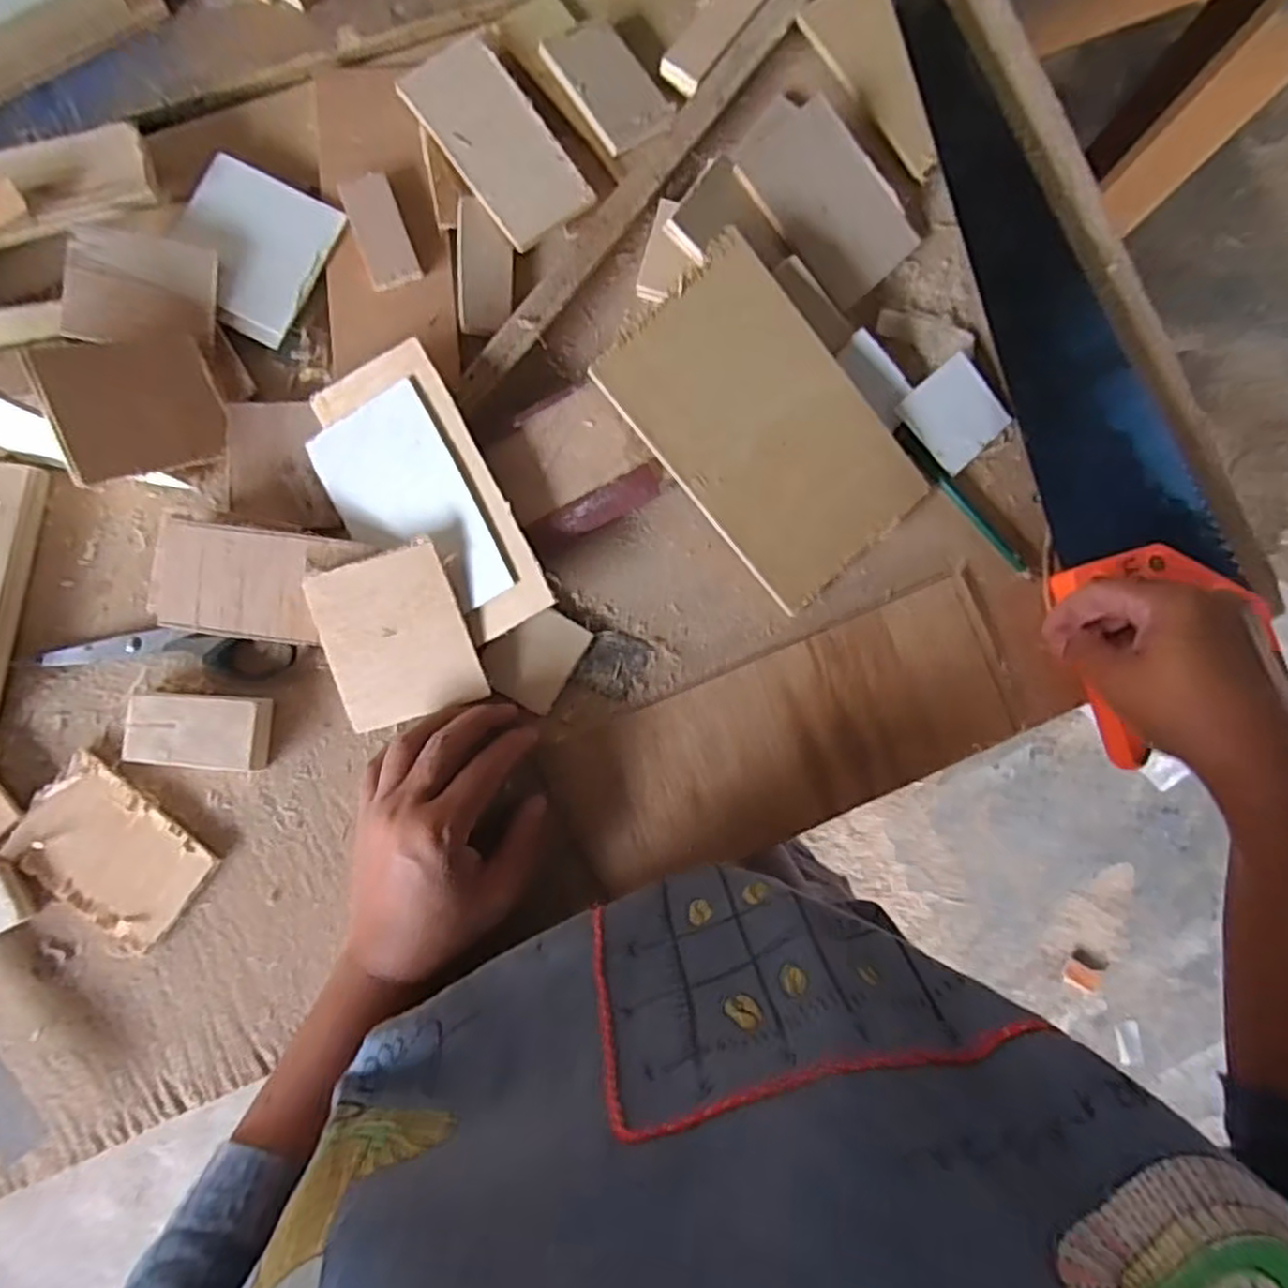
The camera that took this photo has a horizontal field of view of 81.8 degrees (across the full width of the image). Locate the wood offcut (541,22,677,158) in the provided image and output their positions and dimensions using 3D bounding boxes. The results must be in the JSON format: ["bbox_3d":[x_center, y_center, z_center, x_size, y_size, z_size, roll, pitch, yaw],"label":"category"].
[{"bbox_3d":[-0.020,-0.334,0.445,0.049,0.005,0.079,-36,87,-6],"label":"wood offcut"}]

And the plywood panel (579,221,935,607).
[{"bbox_3d":[0.071,-0.122,0.425,0.112,0.004,0.180,-42,102,-2],"label":"plywood panel"}]

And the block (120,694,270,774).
[{"bbox_3d":[-0.243,0.047,0.405,0.069,0.021,0.039,5,84,-2],"label":"block"}]

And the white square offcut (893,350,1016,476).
[{"bbox_3d":[0.193,-0.142,0.459,0.058,0.008,0.055,-42,87,-6],"label":"white square offcut"}]

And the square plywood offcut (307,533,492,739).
[{"bbox_3d":[-0.136,-0.003,0.407,0.075,0.005,0.090,-19,99,1],"label":"square plywood offcut"}]

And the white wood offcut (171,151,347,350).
[{"bbox_3d":[-0.226,-0.226,0.426,0.077,0.009,0.089,24,83,0],"label":"white wood offcut"}]

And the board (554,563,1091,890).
[{"bbox_3d":[0.103,0.050,0.436,0.300,0.009,0.102,-21,90,-5],"label":"board"}]

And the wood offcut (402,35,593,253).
[{"bbox_3d":[-0.086,-0.293,0.435,0.056,0.009,0.123,-36,87,-6],"label":"wood offcut"}]

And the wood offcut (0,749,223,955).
[{"bbox_3d":[-0.289,0.115,0.402,0.096,0.007,0.067,38,83,1],"label":"wood offcut"}]

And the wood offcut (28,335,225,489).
[{"bbox_3d":[-0.269,-0.127,0.396,0.078,0.006,0.070,-23,100,-37],"label":"wood offcut"}]

